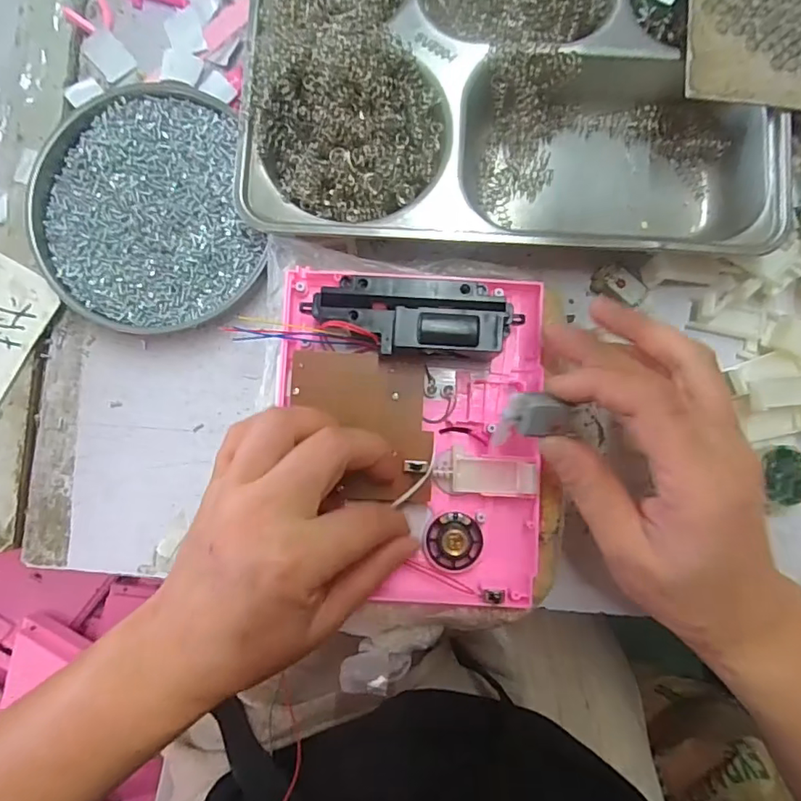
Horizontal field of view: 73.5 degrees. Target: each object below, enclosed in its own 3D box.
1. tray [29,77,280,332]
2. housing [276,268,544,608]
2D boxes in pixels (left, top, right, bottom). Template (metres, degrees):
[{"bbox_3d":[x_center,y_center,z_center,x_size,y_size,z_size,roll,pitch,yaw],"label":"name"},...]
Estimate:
[{"bbox_3d":[-0.143,-0.106,0.303,0.121,0.018,0.133,0,87,0],"label":"tray"},{"bbox_3d":[0.004,0.017,0.263,0.130,0.041,0.161,3,87,0],"label":"housing"}]

